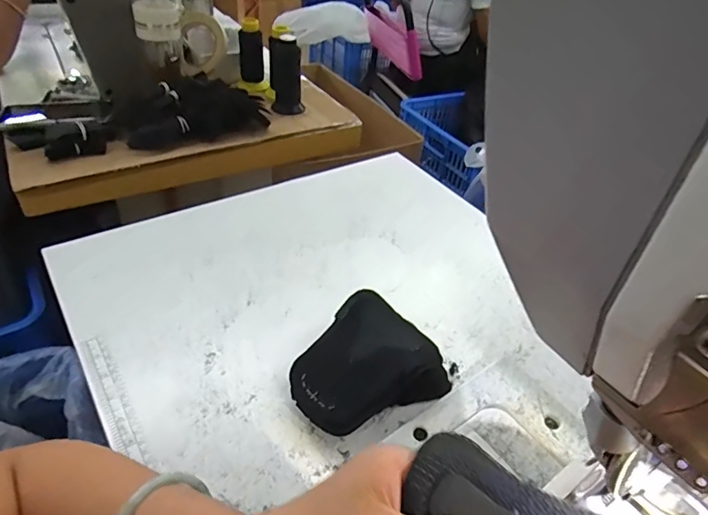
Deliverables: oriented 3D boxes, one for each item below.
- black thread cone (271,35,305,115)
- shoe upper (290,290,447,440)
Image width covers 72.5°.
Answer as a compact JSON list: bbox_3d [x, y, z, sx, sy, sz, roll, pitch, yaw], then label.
[{"bbox_3d":[-0.123,-0.328,0.871,0.054,0.134,0.065,-9,44,-16],"label":"black thread cone"},{"bbox_3d":[0.009,0.105,0.448,0.130,0.048,0.119,-29,52,-33],"label":"shoe upper"}]

